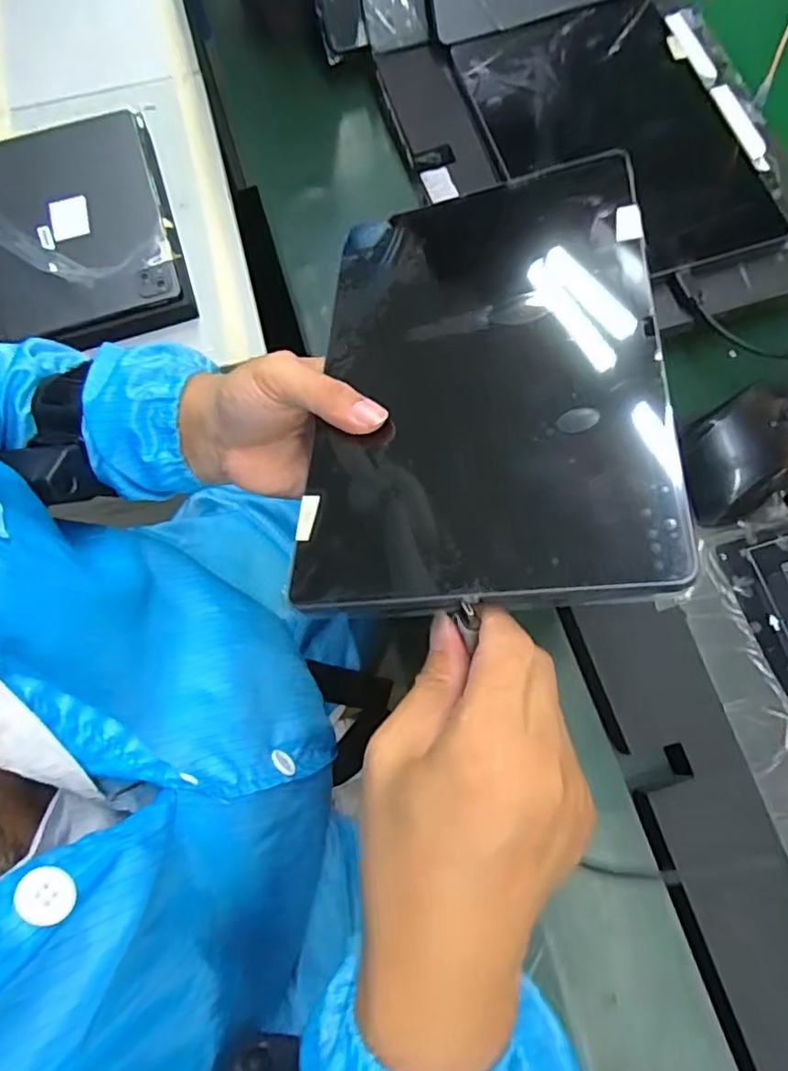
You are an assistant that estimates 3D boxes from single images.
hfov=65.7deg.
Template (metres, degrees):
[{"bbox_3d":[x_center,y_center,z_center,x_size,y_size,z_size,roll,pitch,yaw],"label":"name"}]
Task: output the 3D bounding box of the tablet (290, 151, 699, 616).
[{"bbox_3d":[0.041,-0.085,0.300,0.161,0.007,0.247,-6,62,19],"label":"tablet"}]

